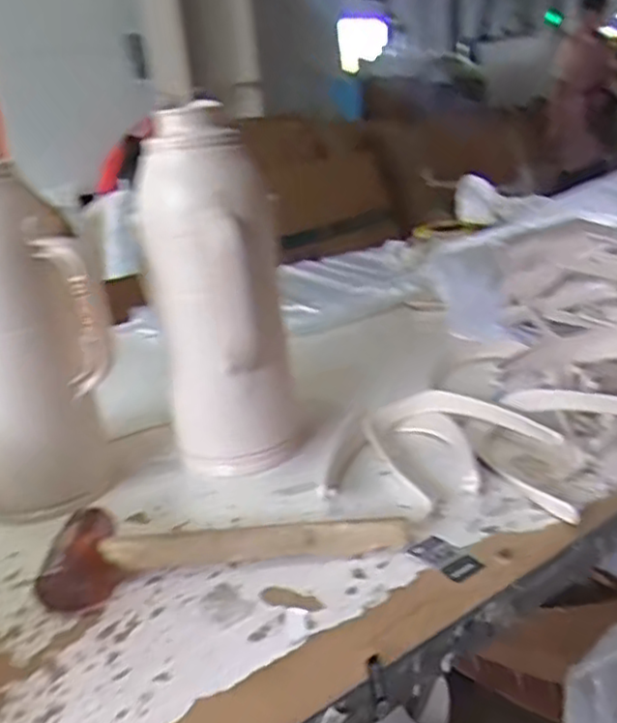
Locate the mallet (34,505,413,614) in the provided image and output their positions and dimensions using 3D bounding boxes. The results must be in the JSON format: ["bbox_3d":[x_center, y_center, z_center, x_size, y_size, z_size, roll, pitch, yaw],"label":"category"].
[{"bbox_3d":[-0.065,0.140,0.586,0.281,0.044,0.090,-7,19,-4],"label":"mallet"}]

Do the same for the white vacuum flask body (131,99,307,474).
[{"bbox_3d":[-0.085,-0.061,0.715,0.113,0.337,0.103,3,21,23],"label":"white vacuum flask body"}]

